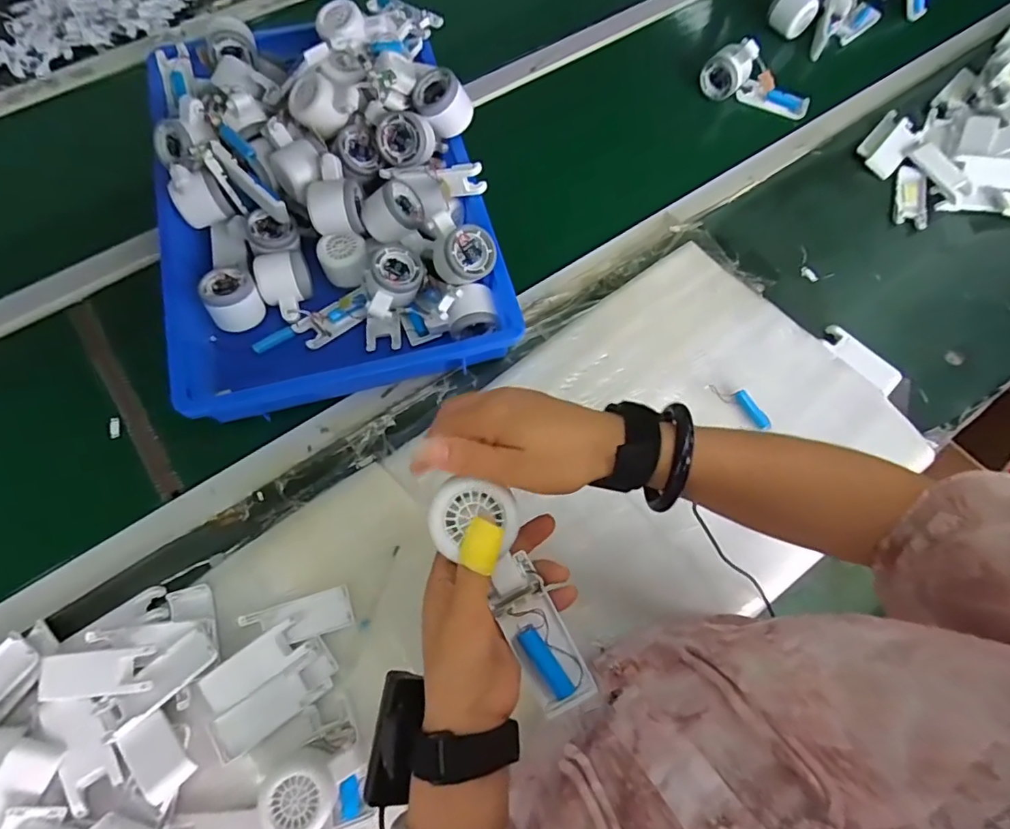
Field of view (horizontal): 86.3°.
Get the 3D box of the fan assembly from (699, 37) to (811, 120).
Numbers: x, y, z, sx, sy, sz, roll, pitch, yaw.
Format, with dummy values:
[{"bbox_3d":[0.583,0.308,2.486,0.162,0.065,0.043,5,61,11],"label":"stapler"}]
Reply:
[{"bbox_3d":[0.374,-0.485,0.798,0.160,0.080,0.040,26,68,-5],"label":"fan assembly"}]

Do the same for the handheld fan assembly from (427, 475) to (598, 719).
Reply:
[{"bbox_3d":[0.006,0.115,0.348,0.049,0.029,0.164,-30,99,-14],"label":"handheld fan assembly"}]

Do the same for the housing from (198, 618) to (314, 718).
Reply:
[{"bbox_3d":[-0.233,0.234,0.500,0.099,0.017,0.038,-32,73,-15],"label":"housing"}]

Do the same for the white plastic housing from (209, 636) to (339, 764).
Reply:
[{"bbox_3d":[-0.207,0.261,0.492,0.114,0.016,0.045,-39,75,-16],"label":"white plastic housing"}]

